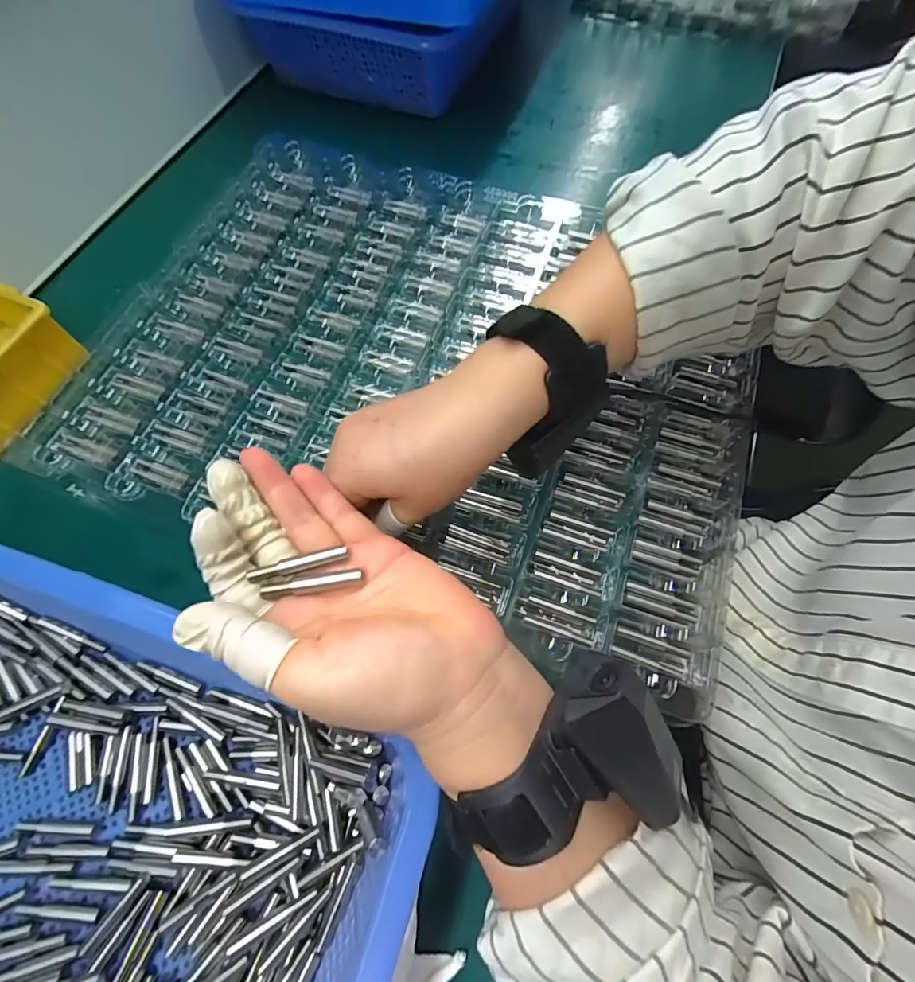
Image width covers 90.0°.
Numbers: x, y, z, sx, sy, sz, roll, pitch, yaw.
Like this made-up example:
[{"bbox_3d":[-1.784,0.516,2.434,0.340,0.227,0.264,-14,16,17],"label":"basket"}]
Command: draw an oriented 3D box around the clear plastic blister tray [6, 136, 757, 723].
[{"bbox_3d":[-0.029,-0.112,0.363,0.497,0.022,0.374,19,68,9],"label":"clear plastic blister tray"}]

